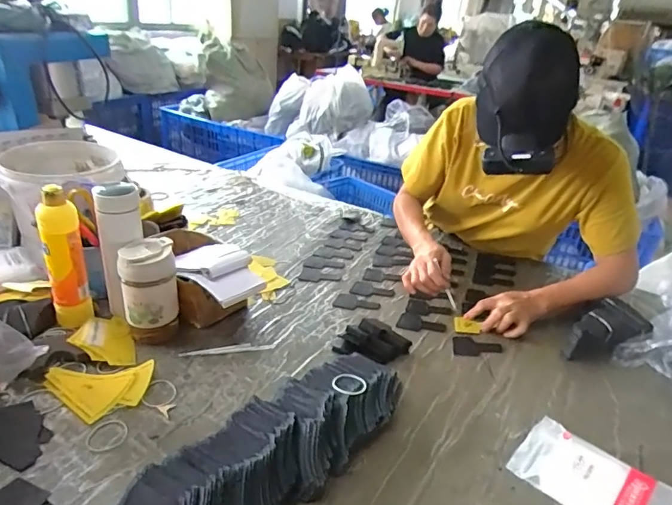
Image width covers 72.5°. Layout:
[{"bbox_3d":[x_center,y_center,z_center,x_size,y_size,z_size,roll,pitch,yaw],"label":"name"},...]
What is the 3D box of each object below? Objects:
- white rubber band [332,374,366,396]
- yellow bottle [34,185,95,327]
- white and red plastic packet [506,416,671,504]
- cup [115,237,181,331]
[{"bbox_3d":[0.018,0.180,0.625,0.047,0.004,0.042,6,25,-7],"label":"white rubber band"},{"bbox_3d":[-0.422,0.013,0.715,0.055,0.234,0.045,-10,32,-28],"label":"yellow bottle"},{"bbox_3d":[0.314,0.280,0.557,0.105,0.027,0.173,-21,37,-40],"label":"white and red plastic packet"},{"bbox_3d":[-0.294,0.049,0.721,0.083,0.123,0.072,-6,30,-21],"label":"cup"}]

